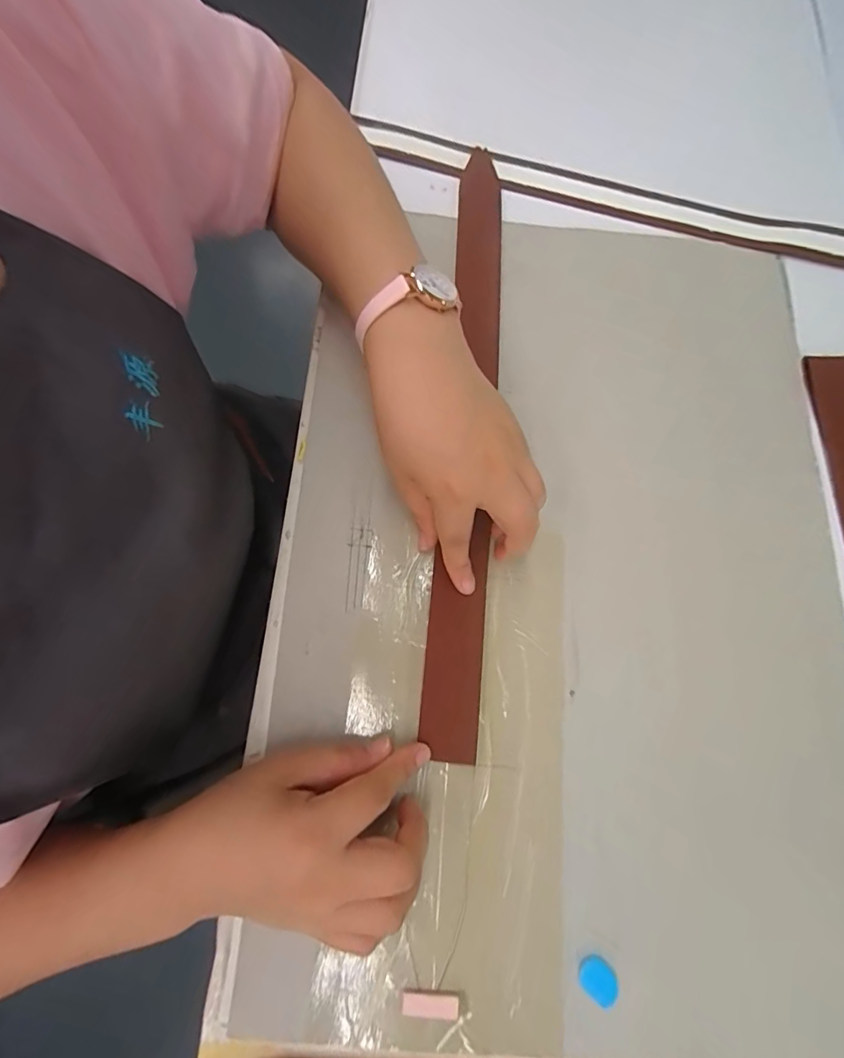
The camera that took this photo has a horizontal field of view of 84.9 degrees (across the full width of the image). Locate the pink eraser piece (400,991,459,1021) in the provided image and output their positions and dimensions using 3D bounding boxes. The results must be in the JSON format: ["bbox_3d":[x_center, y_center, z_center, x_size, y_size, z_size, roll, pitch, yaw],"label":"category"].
[{"bbox_3d":[0.004,0.254,0.245,0.030,0.004,0.010,4,76,0],"label":"pink eraser piece"}]

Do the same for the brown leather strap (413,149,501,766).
[{"bbox_3d":[0.033,-0.083,0.329,0.037,0.011,0.454,3,75,8],"label":"brown leather strap"}]

